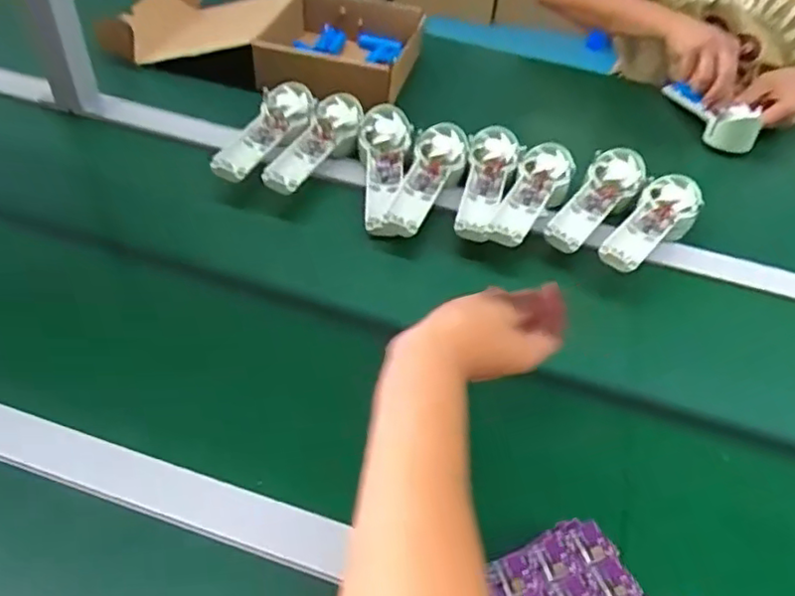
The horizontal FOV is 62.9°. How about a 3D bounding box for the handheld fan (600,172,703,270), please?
[{"bbox_3d":[0.281,-0.077,0.721,0.064,0.036,0.174,32,53,23],"label":"handheld fan"}]

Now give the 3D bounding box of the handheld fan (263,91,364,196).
[{"bbox_3d":[-0.099,-0.182,0.780,0.074,0.052,0.175,30,65,21],"label":"handheld fan"}]

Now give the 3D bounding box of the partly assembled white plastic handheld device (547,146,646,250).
[{"bbox_3d":[0.232,-0.115,0.751,0.065,0.027,0.183,34,67,24],"label":"partly assembled white plastic handheld device"}]

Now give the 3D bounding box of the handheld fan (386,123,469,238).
[{"bbox_3d":[0.030,-0.140,0.758,0.063,0.050,0.176,22,50,15],"label":"handheld fan"}]

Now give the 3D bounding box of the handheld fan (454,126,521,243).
[{"bbox_3d":[0.102,-0.138,0.756,0.058,0.032,0.180,15,62,9],"label":"handheld fan"}]

